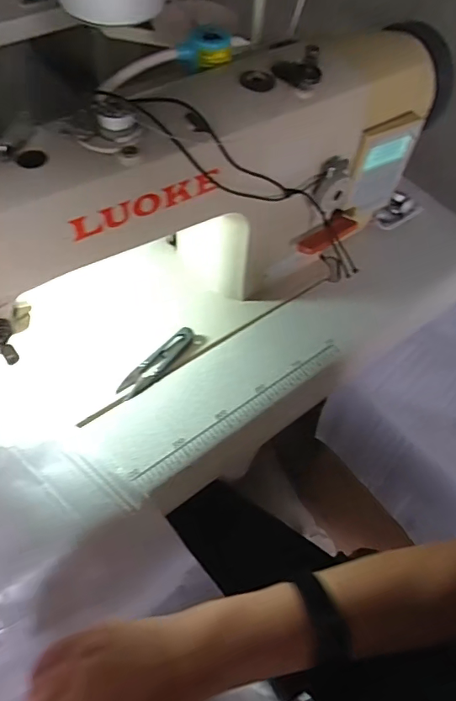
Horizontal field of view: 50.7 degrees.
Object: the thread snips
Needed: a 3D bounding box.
[{"bbox_3d":[-0.072,0.011,0.493,0.026,0.009,0.097,35,61,17],"label":"thread snips"}]

